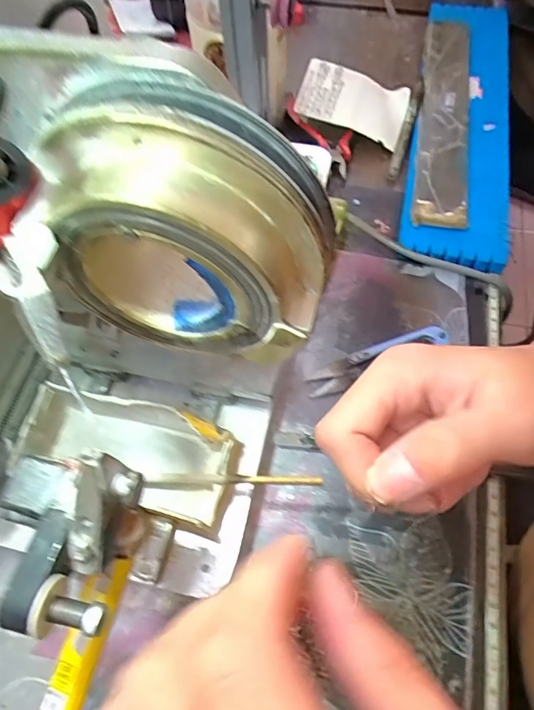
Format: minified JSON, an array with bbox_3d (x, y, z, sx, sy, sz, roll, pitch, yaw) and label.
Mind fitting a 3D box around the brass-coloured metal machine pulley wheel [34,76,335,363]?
[{"bbox_3d":[-0.026,-0.041,0.182,0.096,0.094,0.048,10,64,7],"label":"brass-coloured metal machine pulley wheel"}]

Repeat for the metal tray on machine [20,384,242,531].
[{"bbox_3d":[-0.078,0.053,0.272,0.118,0.035,0.052,15,64,9],"label":"metal tray on machine"}]

